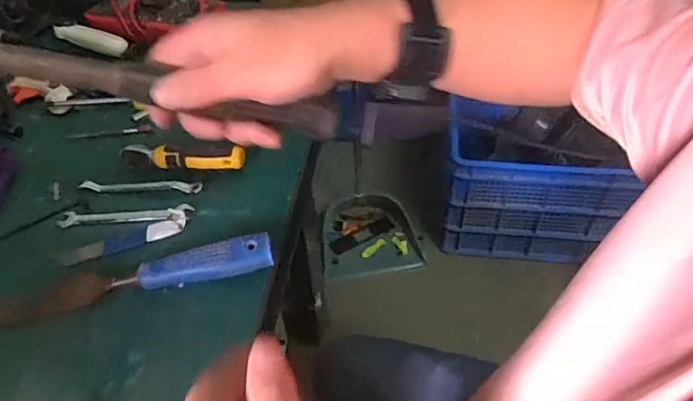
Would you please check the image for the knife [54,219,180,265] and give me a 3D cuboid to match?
[{"bbox_3d":[-0.196,0.035,0.442,0.101,0.007,0.026,-18,50,-17],"label":"knife"}]

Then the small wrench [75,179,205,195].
[{"bbox_3d":[-0.197,-0.014,0.491,0.119,0.013,0.012,6,48,4],"label":"small wrench"}]

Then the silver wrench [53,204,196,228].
[{"bbox_3d":[-0.200,0.015,0.461,0.118,0.011,0.026,3,47,0],"label":"silver wrench"}]

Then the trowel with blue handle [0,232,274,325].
[{"bbox_3d":[-0.170,0.057,0.398,0.218,0.025,0.032,-9,48,-10],"label":"trowel with blue handle"}]

